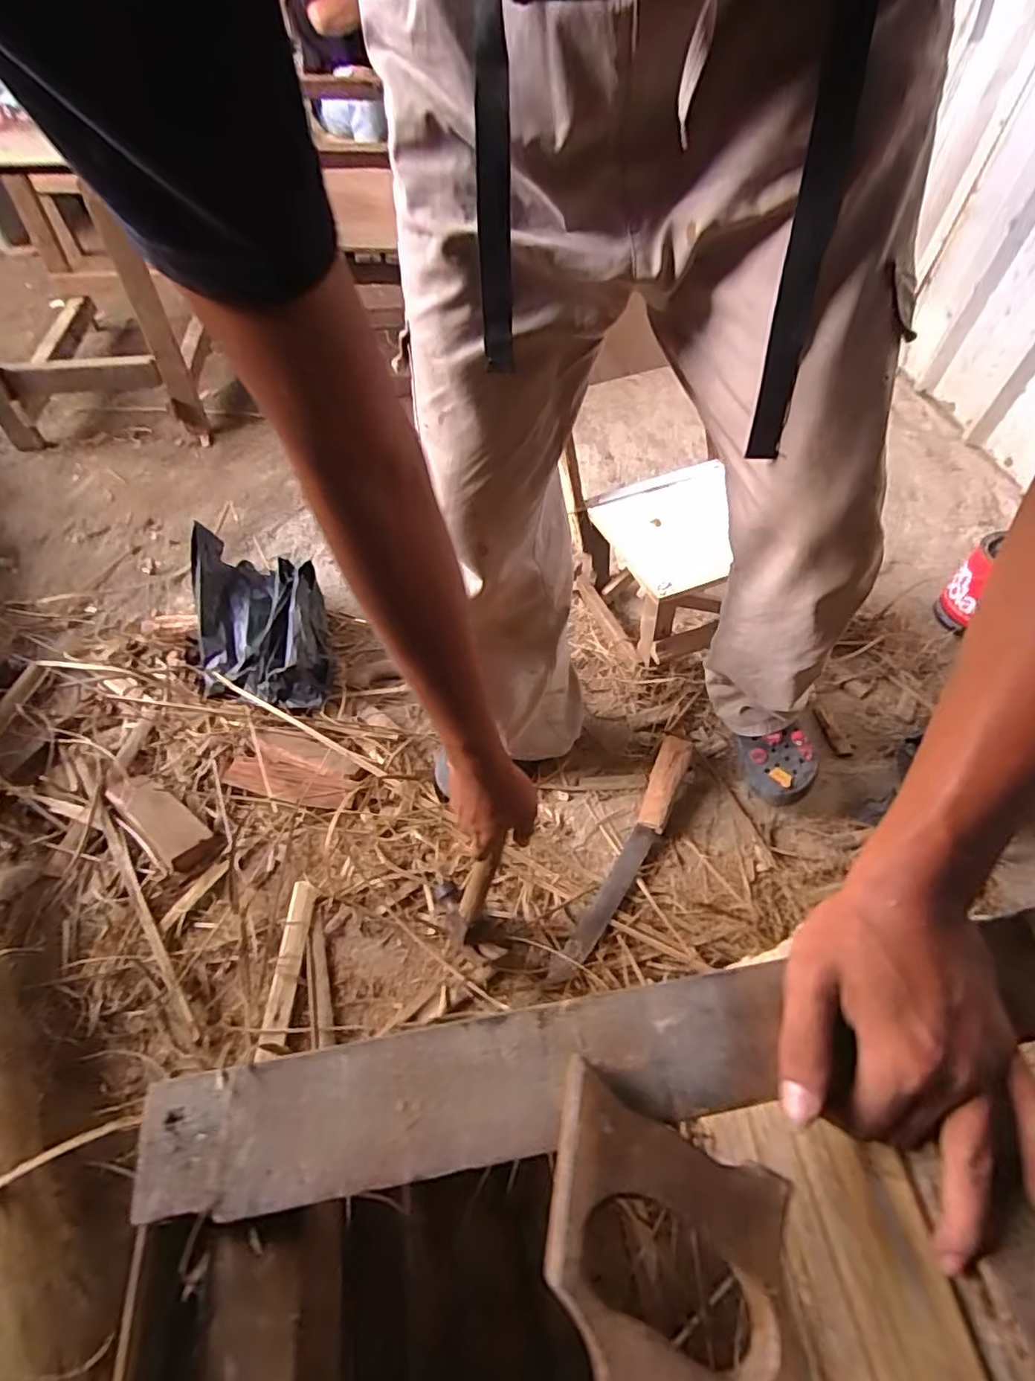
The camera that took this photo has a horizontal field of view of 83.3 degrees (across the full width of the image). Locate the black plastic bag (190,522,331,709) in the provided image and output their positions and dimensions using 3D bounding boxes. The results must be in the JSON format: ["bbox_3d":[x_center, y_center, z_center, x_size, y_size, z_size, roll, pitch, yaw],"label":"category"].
[{"bbox_3d":[-0.454,-0.120,1.023,0.220,0.140,0.349,-11,53,-10],"label":"black plastic bag"}]

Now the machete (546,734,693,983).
[{"bbox_3d":[0.156,0.220,0.802,0.047,0.047,0.385,25,55,18],"label":"machete"}]

